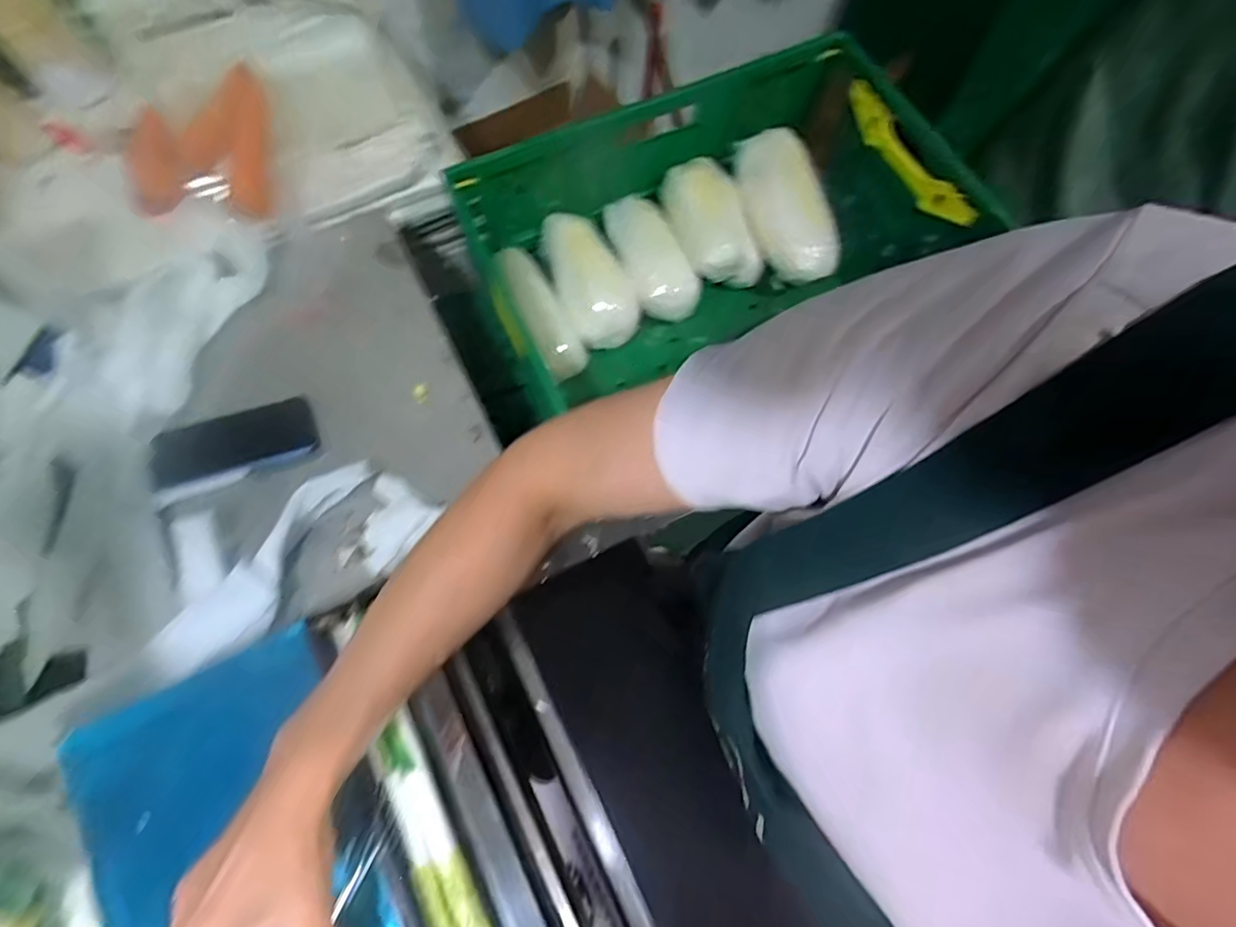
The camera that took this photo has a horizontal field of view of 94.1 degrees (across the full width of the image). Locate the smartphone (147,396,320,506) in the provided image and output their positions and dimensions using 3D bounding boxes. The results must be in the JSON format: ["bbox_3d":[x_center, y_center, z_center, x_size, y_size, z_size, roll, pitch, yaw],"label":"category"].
[{"bbox_3d":[-0.411,-0.018,0.619,0.161,0.008,0.071,-22,86,-17],"label":"smartphone"}]

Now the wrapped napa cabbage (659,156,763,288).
[{"bbox_3d":[0.136,-0.348,0.843,0.108,0.098,0.170,-26,72,-10],"label":"wrapped napa cabbage"}]

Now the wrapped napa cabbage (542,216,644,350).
[{"bbox_3d":[-0.045,-0.269,0.833,0.098,0.089,0.171,-23,72,-9],"label":"wrapped napa cabbage"}]

